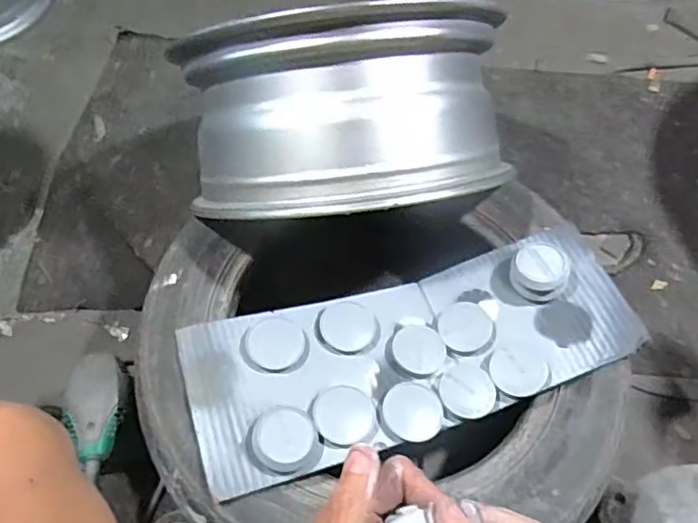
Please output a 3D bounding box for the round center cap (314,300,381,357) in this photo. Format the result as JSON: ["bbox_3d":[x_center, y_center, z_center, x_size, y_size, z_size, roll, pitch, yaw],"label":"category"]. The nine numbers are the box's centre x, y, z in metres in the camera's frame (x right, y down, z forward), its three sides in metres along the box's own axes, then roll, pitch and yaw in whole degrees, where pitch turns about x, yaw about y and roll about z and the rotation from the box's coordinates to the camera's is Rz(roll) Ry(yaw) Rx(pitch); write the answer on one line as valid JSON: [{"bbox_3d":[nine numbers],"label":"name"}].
[{"bbox_3d":[-0.001,0.073,0.642,0.069,0.010,0.061,13,59,5],"label":"round center cap"}]

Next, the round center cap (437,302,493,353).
[{"bbox_3d":[0.128,0.071,0.646,0.055,0.010,0.059,1,59,-2],"label":"round center cap"}]

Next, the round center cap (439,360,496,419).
[{"bbox_3d":[0.124,0.131,0.608,0.055,0.009,0.061,15,59,6],"label":"round center cap"}]

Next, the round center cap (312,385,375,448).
[{"bbox_3d":[-0.006,0.153,0.584,0.060,0.013,0.063,1,59,-2],"label":"round center cap"}]

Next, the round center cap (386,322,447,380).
[{"bbox_3d":[0.072,0.095,0.629,0.060,0.010,0.058,1,59,-2],"label":"round center cap"}]

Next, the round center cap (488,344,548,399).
[{"bbox_3d":[0.177,0.113,0.609,0.056,0.011,0.054,1,59,-2],"label":"round center cap"}]

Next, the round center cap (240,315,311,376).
[{"bbox_3d":[-0.077,0.088,0.613,0.066,0.012,0.064,1,59,-2],"label":"round center cap"}]

